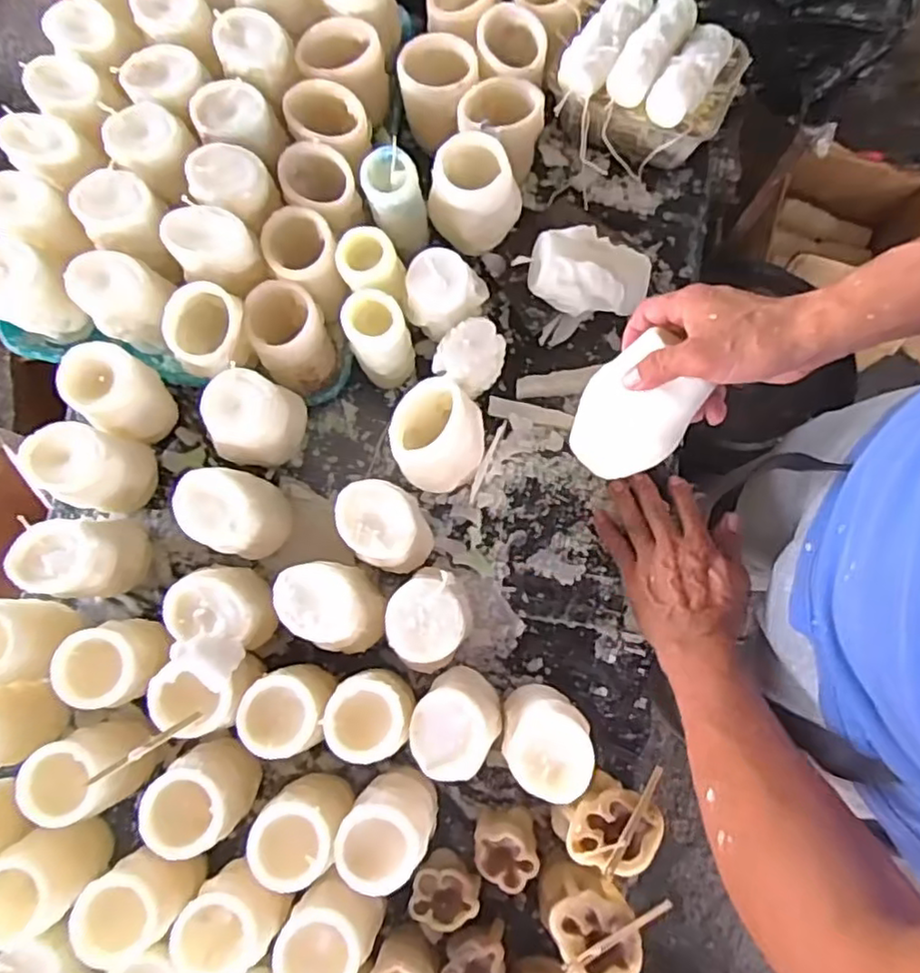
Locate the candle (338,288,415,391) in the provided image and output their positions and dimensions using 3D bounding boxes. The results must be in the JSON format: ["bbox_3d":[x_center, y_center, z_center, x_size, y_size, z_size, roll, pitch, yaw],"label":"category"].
[{"bbox_3d":[-0.073,-0.131,0.604,0.052,0.110,0.055,0,80,1],"label":"candle"}]

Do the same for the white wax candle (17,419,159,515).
[{"bbox_3d":[-0.314,-0.015,0.568,0.069,0.095,0.066,0,80,1],"label":"white wax candle"}]

